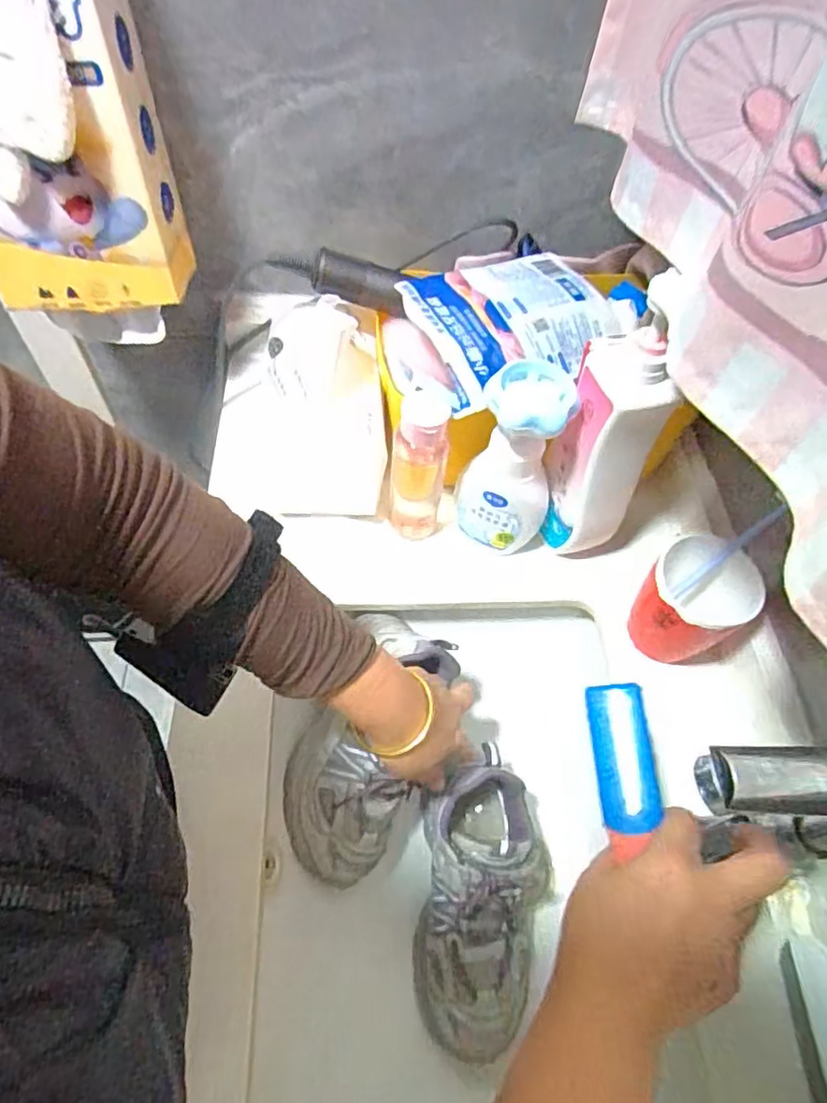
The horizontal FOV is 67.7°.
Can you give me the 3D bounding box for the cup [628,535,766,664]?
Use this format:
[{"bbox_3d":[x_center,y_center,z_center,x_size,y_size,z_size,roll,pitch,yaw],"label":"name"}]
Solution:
[{"bbox_3d":[0.229,0.045,0.516,0.076,0.095,0.072,1,57,-2],"label":"cup"}]

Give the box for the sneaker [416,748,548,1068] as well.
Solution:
[{"bbox_3d":[0.053,0.276,0.503,0.088,0.086,0.205,6,57,0],"label":"sneaker"}]

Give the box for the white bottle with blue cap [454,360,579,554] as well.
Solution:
[{"bbox_3d":[0.083,-0.074,0.529,0.079,0.174,0.065,14,58,5],"label":"white bottle with blue cap"}]

